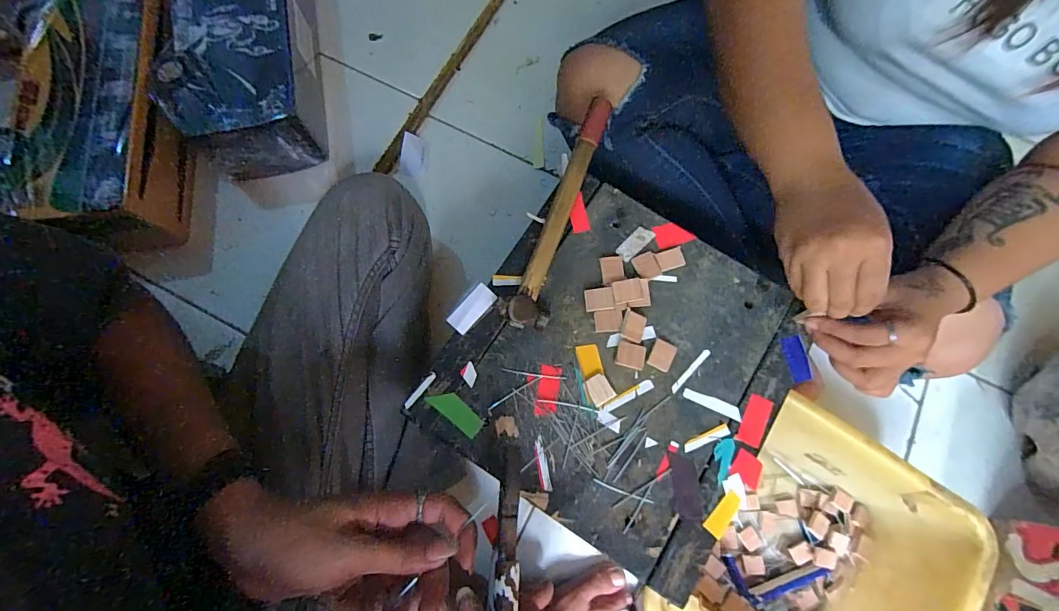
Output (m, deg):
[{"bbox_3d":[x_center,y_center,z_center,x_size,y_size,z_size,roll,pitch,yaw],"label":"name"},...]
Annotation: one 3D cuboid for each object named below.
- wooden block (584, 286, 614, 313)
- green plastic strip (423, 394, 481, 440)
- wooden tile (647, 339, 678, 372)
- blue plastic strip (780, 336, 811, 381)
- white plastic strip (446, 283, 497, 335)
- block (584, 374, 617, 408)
[{"bbox_3d":[0.061,-0.005,0.394,0.024,0.004,0.021,-7,87,11],"label":"wooden block"},{"bbox_3d":[-0.062,0.088,0.371,0.049,0.004,0.019,38,78,8],"label":"green plastic strip"},{"bbox_3d":[0.114,0.043,0.386,0.020,0.004,0.025,25,76,5],"label":"wooden tile"},{"bbox_3d":[0.236,0.047,0.394,0.020,0.004,0.040,-7,76,-3],"label":"blue plastic strip"},{"bbox_3d":[-0.051,0.003,0.393,0.020,0.005,0.045,41,78,9],"label":"white plastic strip"},{"bbox_3d":[0.060,0.072,0.377,0.021,0.004,0.024,-31,78,-9],"label":"block"}]

